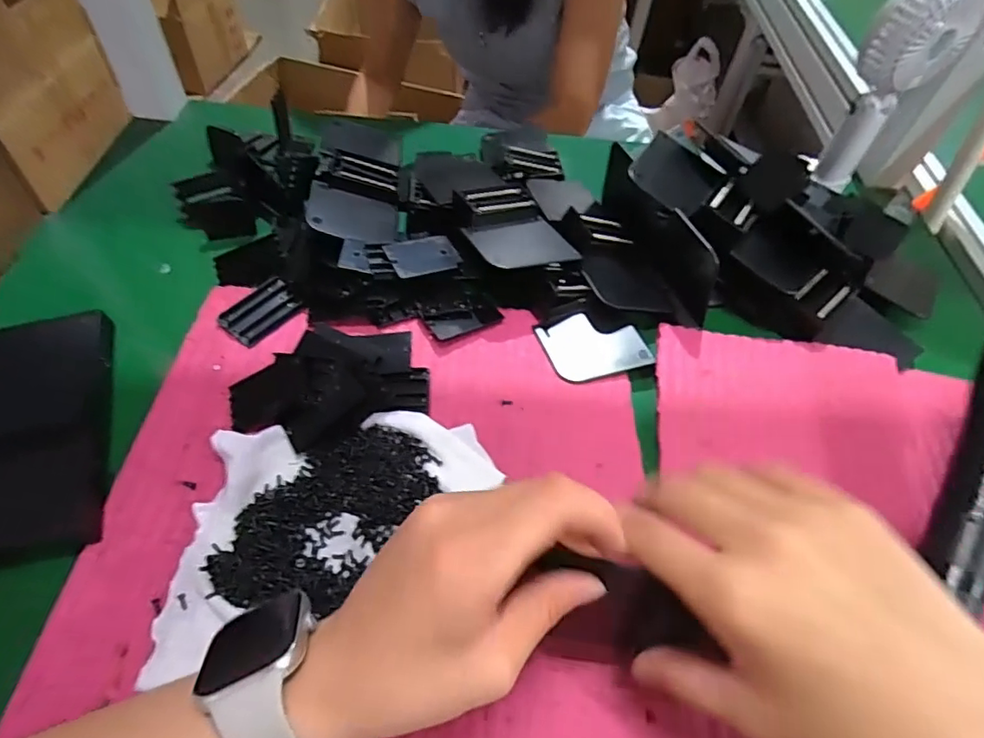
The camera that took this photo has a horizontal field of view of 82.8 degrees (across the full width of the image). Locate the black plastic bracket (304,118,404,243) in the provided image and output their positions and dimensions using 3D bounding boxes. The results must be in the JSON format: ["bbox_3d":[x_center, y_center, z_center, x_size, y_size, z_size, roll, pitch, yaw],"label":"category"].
[{"bbox_3d":[-0.114,-0.165,0.480,0.073,0.016,0.144,16,55,-25],"label":"black plastic bracket"}]

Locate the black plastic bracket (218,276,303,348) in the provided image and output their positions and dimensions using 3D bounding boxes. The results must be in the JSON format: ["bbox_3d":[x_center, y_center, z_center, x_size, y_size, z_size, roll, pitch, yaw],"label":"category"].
[{"bbox_3d":[-0.164,-0.042,0.402,0.031,0.012,0.055,36,58,20],"label":"black plastic bracket"}]

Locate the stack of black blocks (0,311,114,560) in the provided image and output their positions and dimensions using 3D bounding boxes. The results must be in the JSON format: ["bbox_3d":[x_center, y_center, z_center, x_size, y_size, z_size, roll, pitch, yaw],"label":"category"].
[{"bbox_3d":[-0.273,0.031,0.330,0.070,0.022,0.162,-14,55,-15],"label":"stack of black blocks"}]

